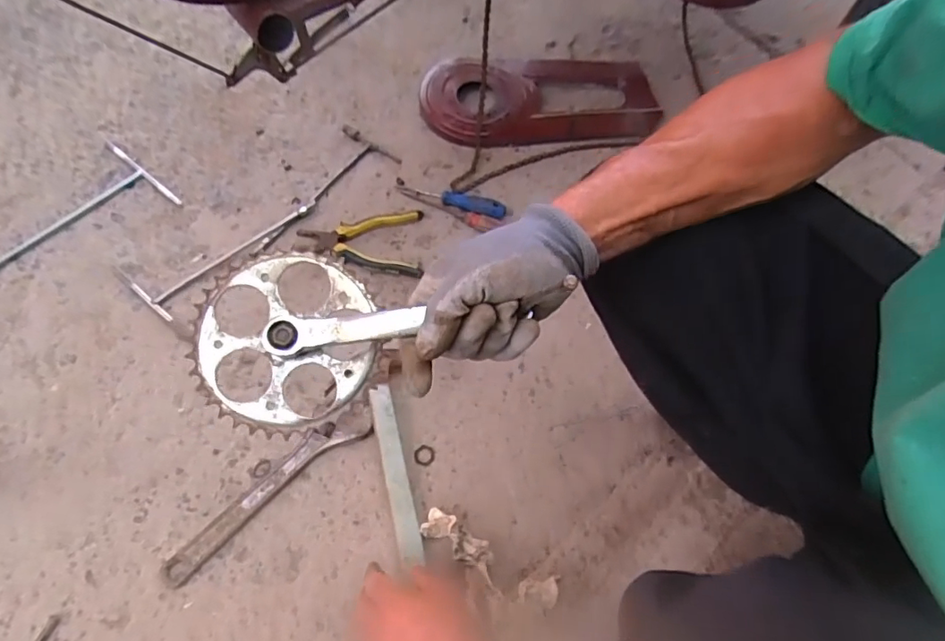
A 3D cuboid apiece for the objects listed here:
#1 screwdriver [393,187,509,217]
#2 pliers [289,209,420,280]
[{"bbox_3d":[-0.032,-0.195,0.842,0.173,0.023,0.030,21,63,7],"label":"screwdriver"},{"bbox_3d":[-0.164,-0.127,0.799,0.185,0.026,0.113,7,63,0],"label":"pliers"}]

